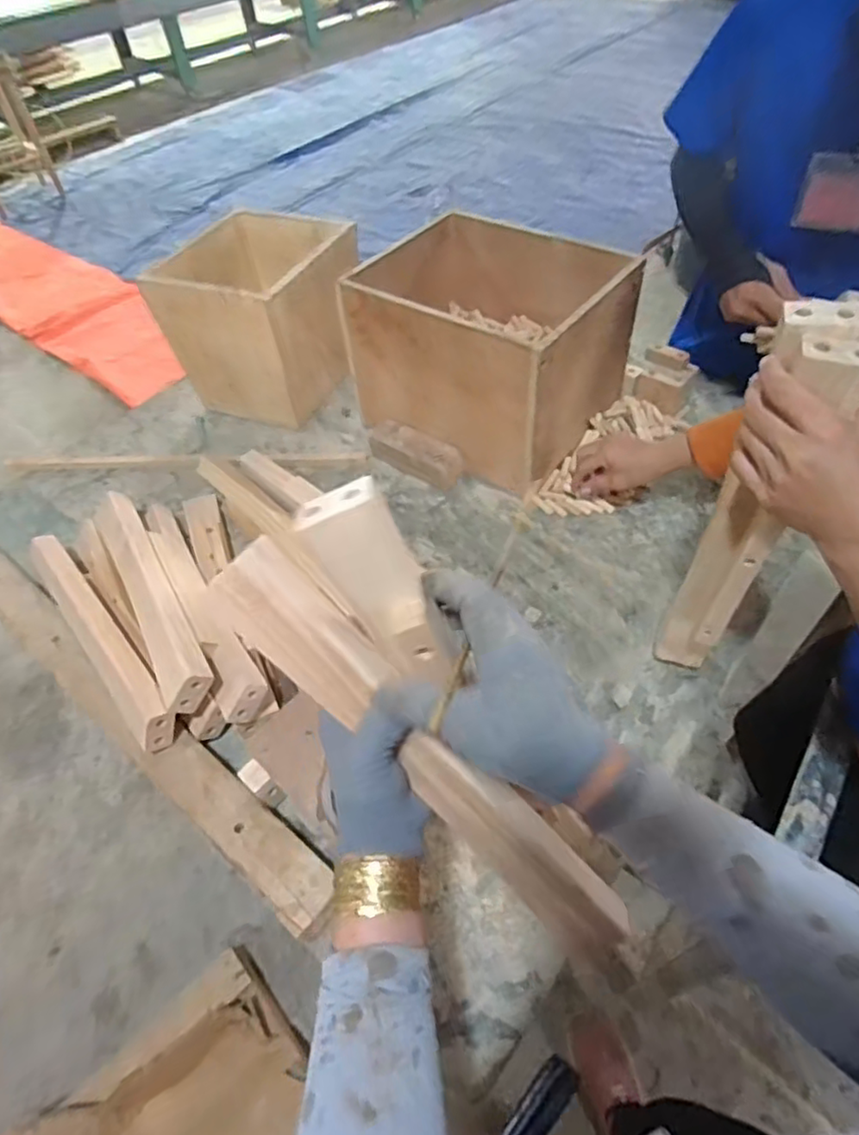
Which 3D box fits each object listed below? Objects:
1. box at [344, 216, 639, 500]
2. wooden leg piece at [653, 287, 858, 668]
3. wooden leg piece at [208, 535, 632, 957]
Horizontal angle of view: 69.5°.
[{"bbox_3d":[0.076,-0.320,0.900,0.356,0.236,0.283,26,58,23],"label":"box"},{"bbox_3d":[0.258,-0.023,0.530,0.061,0.410,0.055,30,60,25],"label":"wooden leg piece"},{"bbox_3d":[0.012,0.127,0.398,0.366,0.037,0.049,50,58,-15],"label":"wooden leg piece"}]

